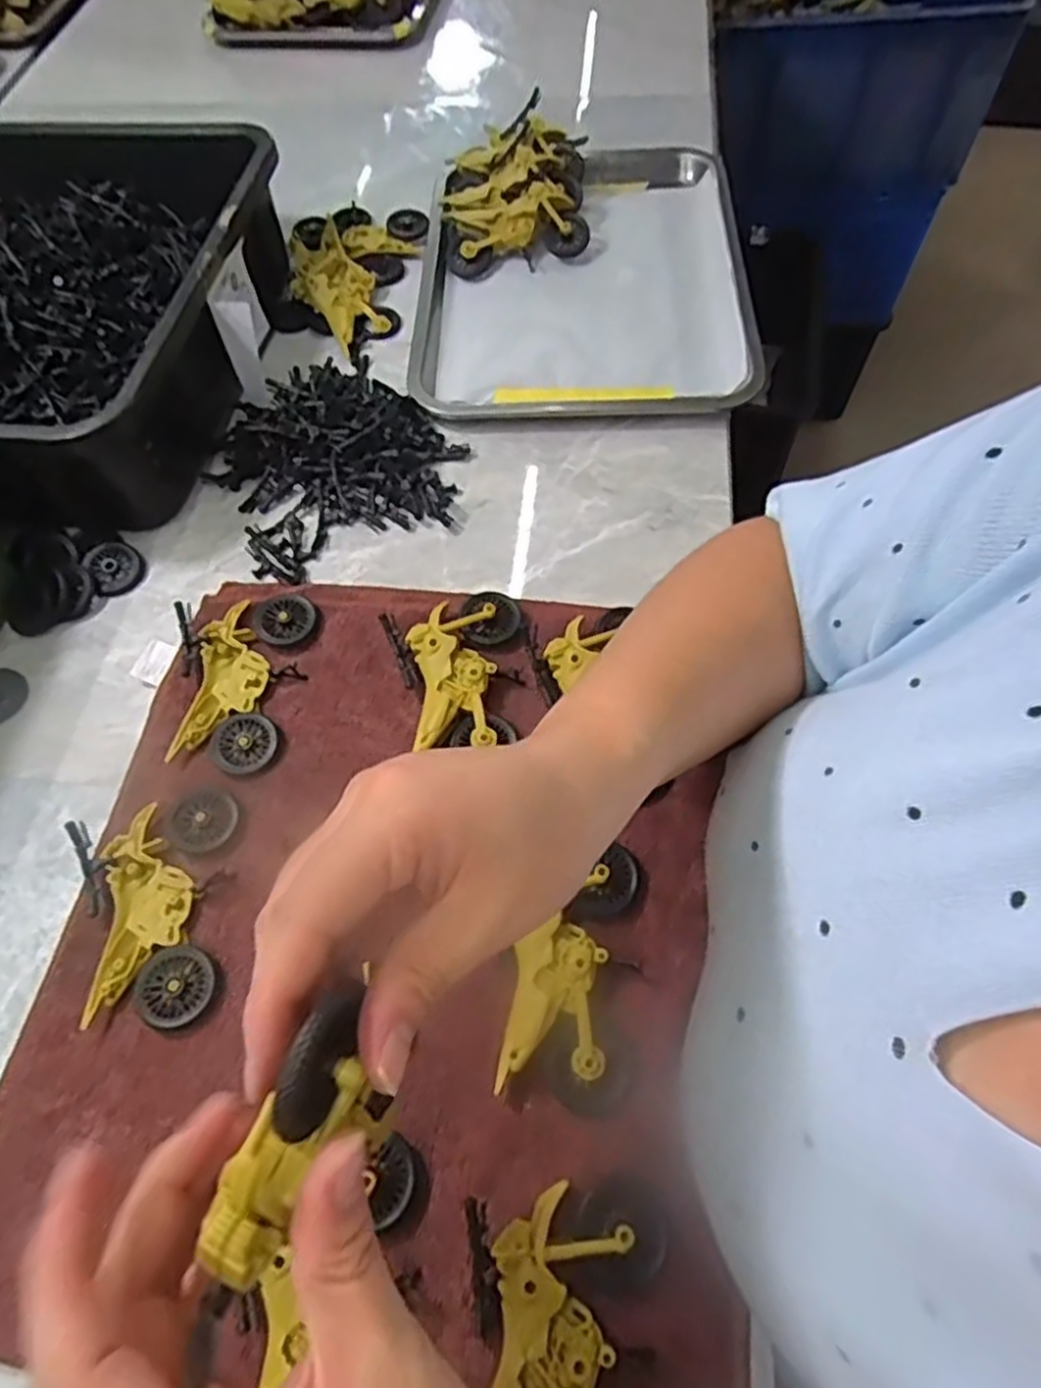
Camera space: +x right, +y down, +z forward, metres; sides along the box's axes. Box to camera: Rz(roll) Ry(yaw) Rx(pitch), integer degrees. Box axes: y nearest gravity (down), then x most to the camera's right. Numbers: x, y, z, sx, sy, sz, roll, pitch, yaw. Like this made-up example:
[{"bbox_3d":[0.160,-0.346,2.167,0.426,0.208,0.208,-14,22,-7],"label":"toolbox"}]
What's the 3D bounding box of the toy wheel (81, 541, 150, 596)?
[{"bbox_3d":[-0.270,-0.084,0.503,0.034,0.008,0.037,-30,88,-22],"label":"toy wheel"}]

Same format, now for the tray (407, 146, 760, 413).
[{"bbox_3d":[0.047,-0.360,0.632,0.259,0.024,0.356,0,60,3],"label":"tray"}]

